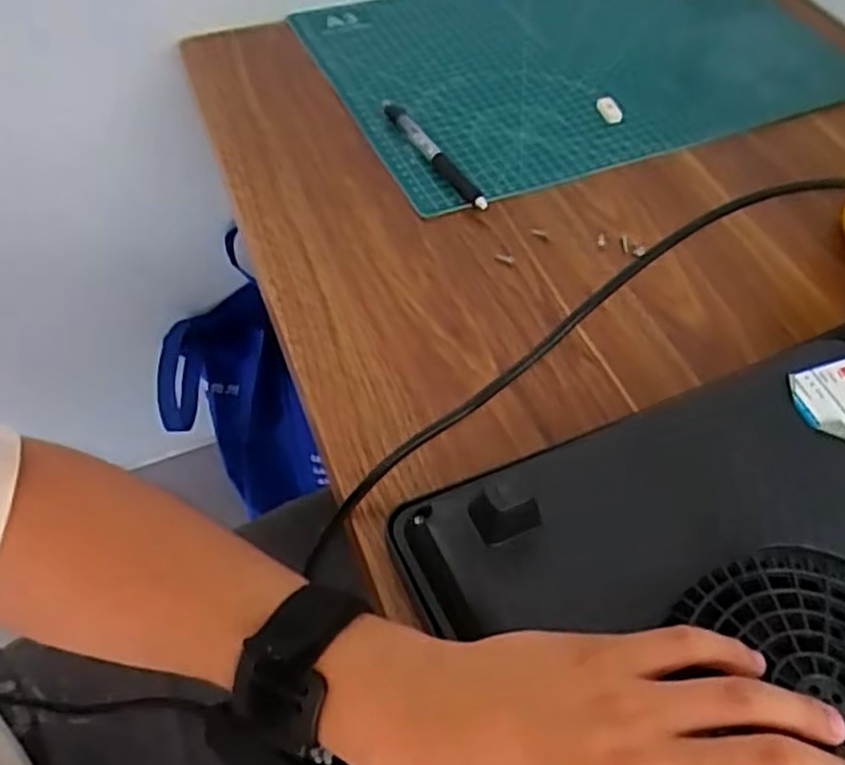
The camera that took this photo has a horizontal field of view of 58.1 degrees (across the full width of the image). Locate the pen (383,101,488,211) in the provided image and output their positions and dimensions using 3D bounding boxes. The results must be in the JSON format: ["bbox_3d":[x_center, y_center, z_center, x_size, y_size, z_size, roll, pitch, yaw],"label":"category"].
[{"bbox_3d":[0.006,-0.174,0.569,0.013,0.015,0.146,-23,57,-21],"label":"pen"}]

